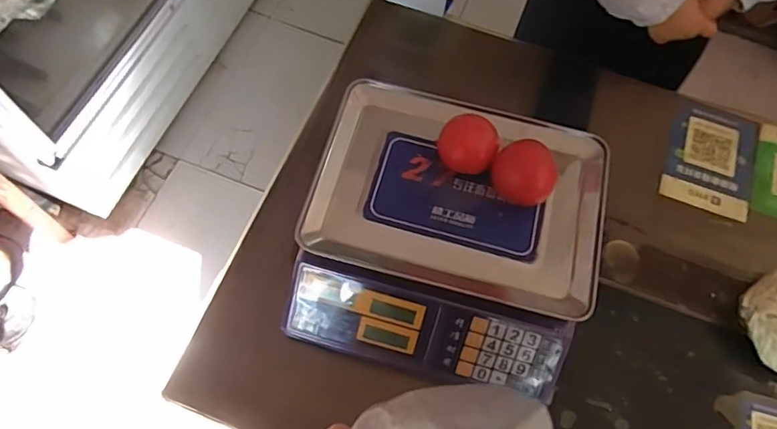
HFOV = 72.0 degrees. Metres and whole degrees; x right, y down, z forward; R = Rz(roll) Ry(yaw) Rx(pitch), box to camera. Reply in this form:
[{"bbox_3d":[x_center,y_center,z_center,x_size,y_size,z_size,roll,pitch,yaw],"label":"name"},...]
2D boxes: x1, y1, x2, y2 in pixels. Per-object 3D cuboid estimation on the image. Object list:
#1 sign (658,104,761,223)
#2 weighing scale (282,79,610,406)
[{"bbox_3d":[0.480,-0.084,0.796,0.128,0.008,0.178,21,67,6],"label":"sign"},{"bbox_3d":[0.071,0.022,0.642,0.325,0.104,0.320,14,67,3],"label":"weighing scale"}]

